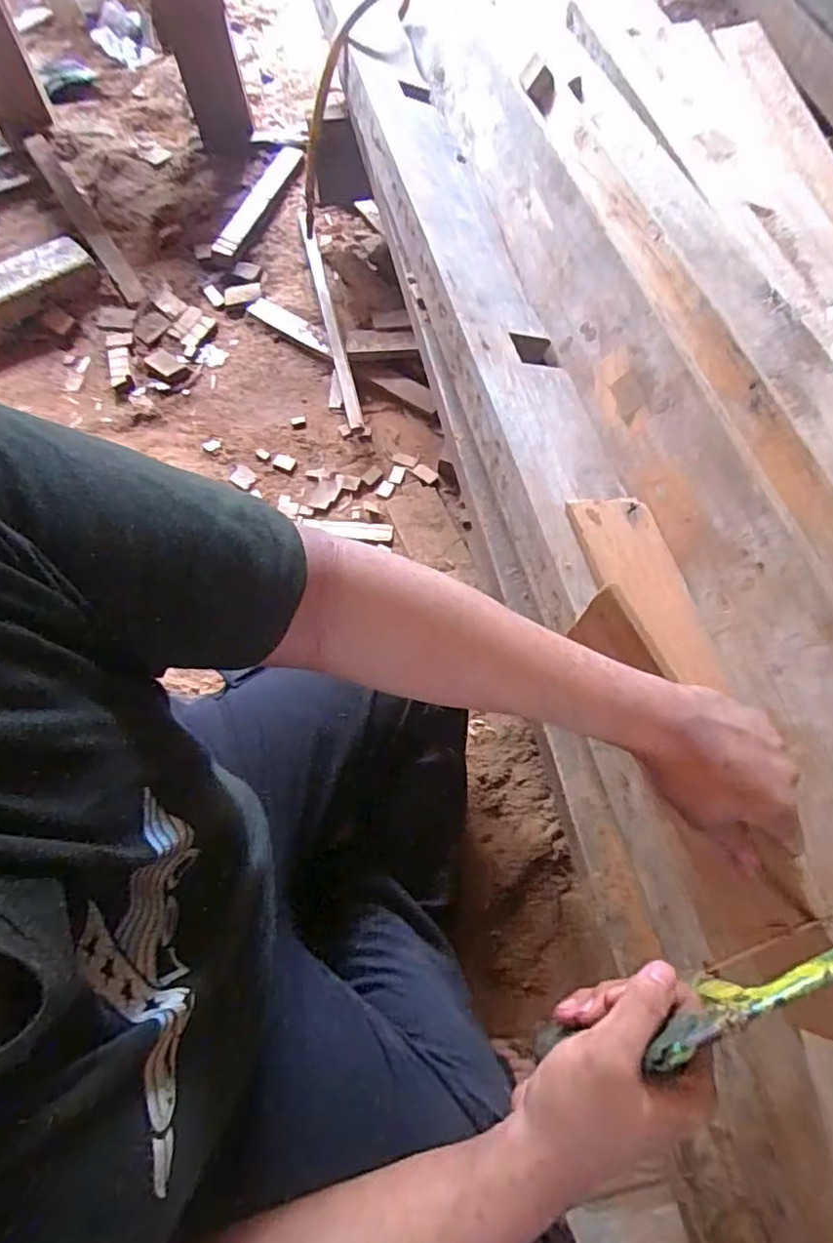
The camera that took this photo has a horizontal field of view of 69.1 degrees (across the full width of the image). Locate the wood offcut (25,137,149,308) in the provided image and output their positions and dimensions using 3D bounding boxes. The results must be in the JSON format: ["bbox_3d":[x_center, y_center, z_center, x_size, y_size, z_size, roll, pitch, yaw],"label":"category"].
[{"bbox_3d":[-0.735,-0.894,1.336,0.050,0.050,0.570,-31,70,-12],"label":"wood offcut"}]

